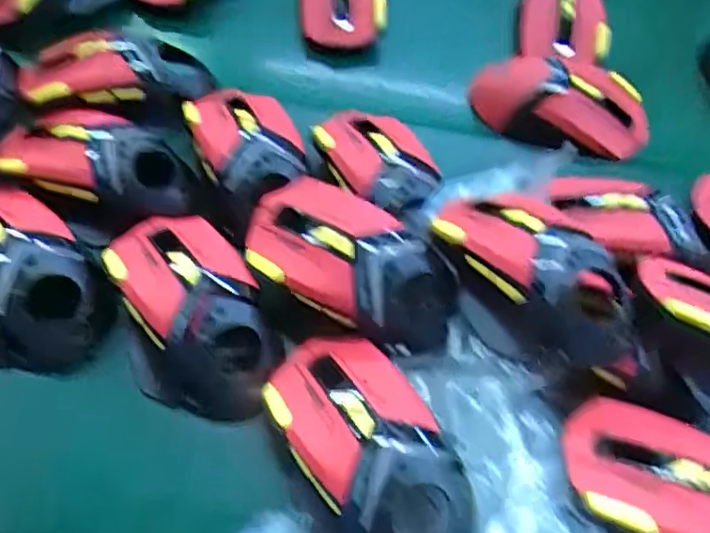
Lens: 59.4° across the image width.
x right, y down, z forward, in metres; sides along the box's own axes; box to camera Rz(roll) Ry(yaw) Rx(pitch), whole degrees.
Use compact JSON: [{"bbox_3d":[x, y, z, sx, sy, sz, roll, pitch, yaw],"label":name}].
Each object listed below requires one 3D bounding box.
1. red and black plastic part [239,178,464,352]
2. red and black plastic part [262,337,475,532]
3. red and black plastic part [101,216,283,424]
[{"bbox_3d":[-0.004,0.000,0.326,0.120,0.042,0.065,32,59,17],"label":"red and black plastic part"},{"bbox_3d":[0.004,0.082,0.282,0.070,0.037,0.121,-22,60,-18],"label":"red and black plastic part"},{"bbox_3d":[-0.086,0.022,0.325,0.067,0.040,0.121,-20,59,-17],"label":"red and black plastic part"}]

